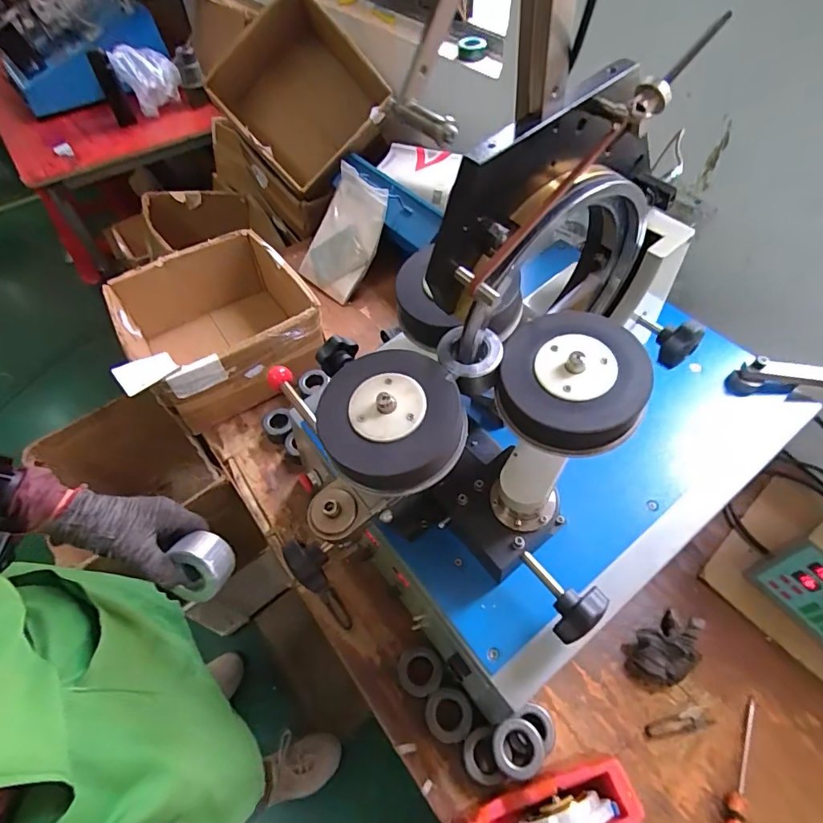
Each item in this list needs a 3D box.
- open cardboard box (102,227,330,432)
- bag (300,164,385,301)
[{"bbox_3d":[-0.391,-0.164,0.967,0.351,0.191,0.321,-28,59,-17],"label":"open cardboard box"},{"bbox_3d":[-0.162,-0.420,1.124,0.189,0.272,0.035,43,23,25],"label":"bag"}]

